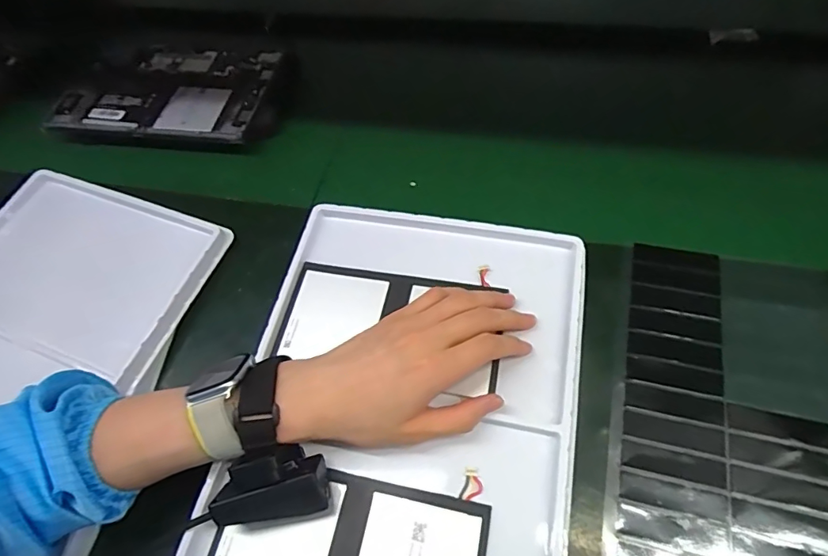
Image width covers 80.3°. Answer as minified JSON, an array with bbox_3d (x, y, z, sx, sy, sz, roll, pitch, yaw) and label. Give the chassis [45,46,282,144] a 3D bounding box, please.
[{"bbox_3d":[-0.293,-0.222,0.584,0.239,0.013,0.146,3,59,5],"label":"chassis"}]

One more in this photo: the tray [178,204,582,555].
[{"bbox_3d":[-0.017,0.094,0.364,0.261,0.040,0.328,9,60,9],"label":"tray"}]

